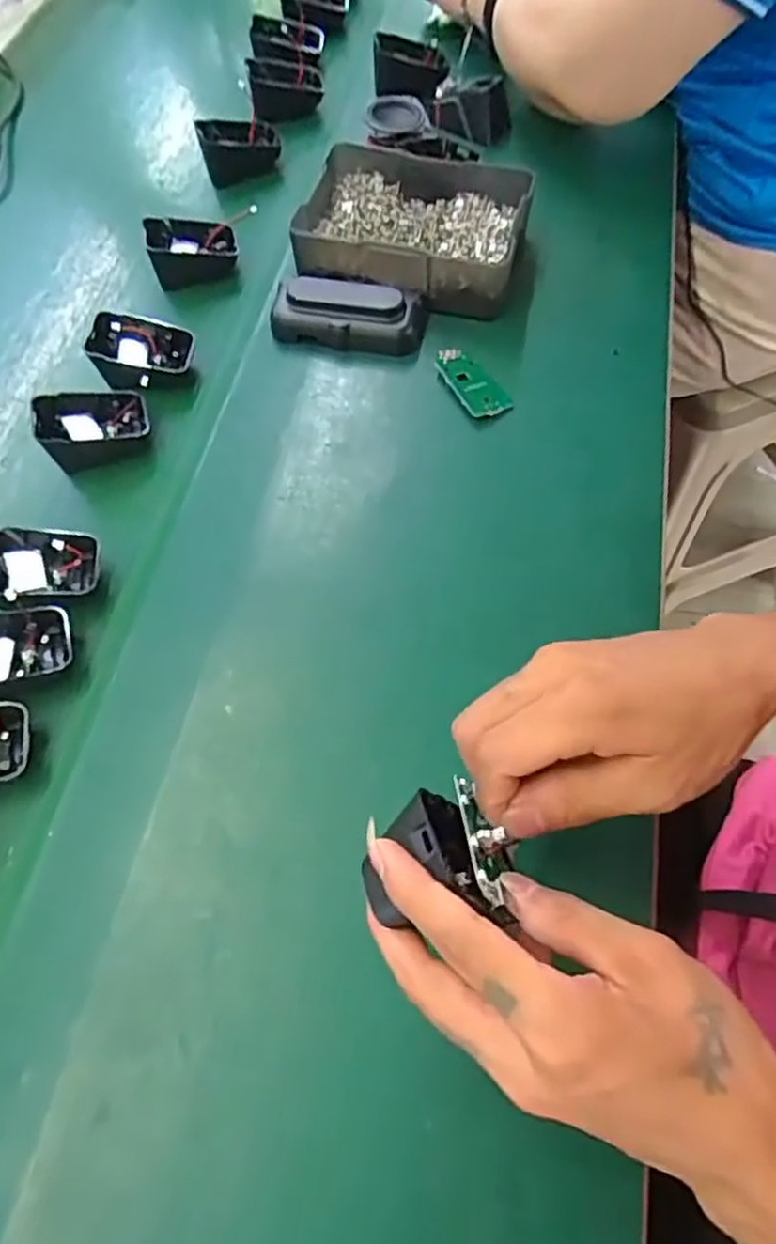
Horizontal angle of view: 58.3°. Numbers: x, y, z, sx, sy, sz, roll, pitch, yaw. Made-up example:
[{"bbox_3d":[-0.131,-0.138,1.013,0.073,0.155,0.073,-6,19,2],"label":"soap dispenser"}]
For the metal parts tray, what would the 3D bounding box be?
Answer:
[{"bbox_3d":[0.018,-0.295,0.521,0.163,0.042,0.127,9,64,9],"label":"metal parts tray"}]

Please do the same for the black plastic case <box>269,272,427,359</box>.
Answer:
[{"bbox_3d":[-0.028,-0.218,0.488,0.104,0.033,0.041,4,63,7],"label":"black plastic case"}]

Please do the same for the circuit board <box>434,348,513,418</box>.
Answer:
[{"bbox_3d":[0.055,-0.162,0.470,0.026,0.008,0.061,-28,64,-10],"label":"circuit board"}]

